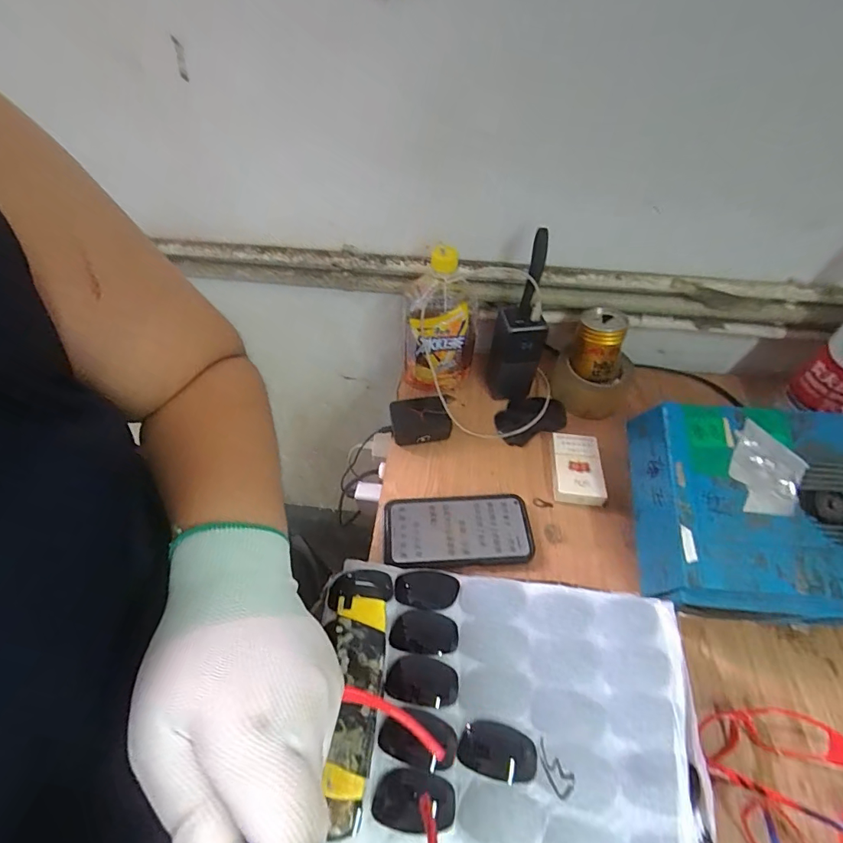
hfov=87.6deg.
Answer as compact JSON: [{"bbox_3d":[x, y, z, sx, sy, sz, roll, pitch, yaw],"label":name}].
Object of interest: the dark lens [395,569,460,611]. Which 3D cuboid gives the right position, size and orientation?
[{"bbox_3d":[0.004,0.148,0.384,0.053,0.012,0.031,11,52,8],"label":"dark lens"}]

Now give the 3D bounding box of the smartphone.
[{"bbox_3d":[0.041,0.122,0.493,0.161,0.009,0.083,-3,52,-3],"label":"smartphone"}]

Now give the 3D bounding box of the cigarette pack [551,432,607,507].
[{"bbox_3d":[0.190,0.058,0.541,0.059,0.026,0.088,3,52,2],"label":"cigarette pack"}]

